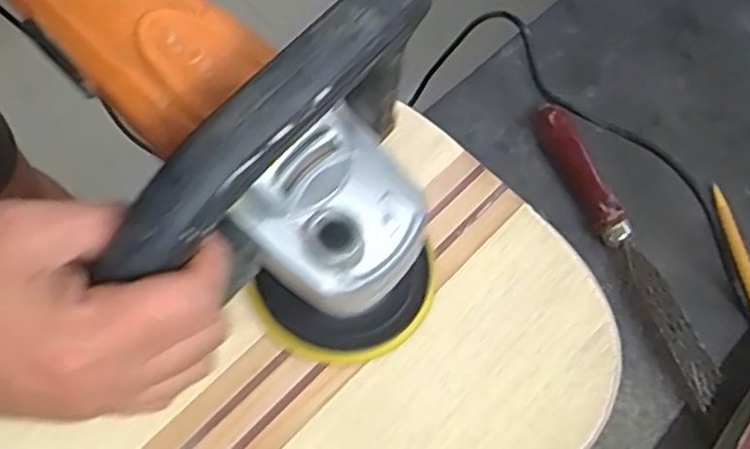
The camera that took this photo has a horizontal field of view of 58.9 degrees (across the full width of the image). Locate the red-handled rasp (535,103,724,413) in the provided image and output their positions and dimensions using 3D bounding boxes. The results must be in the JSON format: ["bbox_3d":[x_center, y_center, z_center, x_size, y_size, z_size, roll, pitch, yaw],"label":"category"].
[{"bbox_3d":[0.182,0.013,0.483,0.028,0.031,0.238,-21,72,-14],"label":"red-handled rasp"}]

